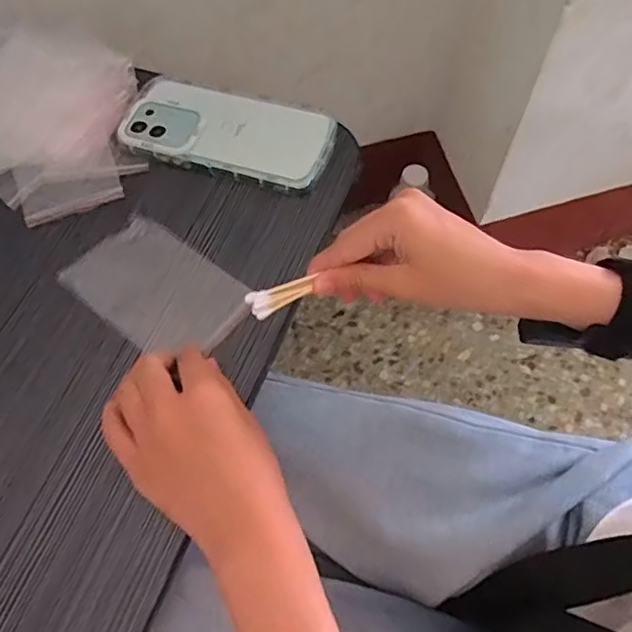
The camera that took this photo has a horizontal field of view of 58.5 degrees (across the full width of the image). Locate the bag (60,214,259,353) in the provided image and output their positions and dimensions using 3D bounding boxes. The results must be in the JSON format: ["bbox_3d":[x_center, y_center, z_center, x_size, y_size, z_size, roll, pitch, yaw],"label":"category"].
[{"bbox_3d":[-0.111,-0.020,0.398,0.118,0.009,0.078,34,72,17],"label":"bag"}]

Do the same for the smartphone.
[{"bbox_3d":[-0.072,-0.149,0.451,0.168,0.012,0.076,16,67,11],"label":"smartphone"}]

